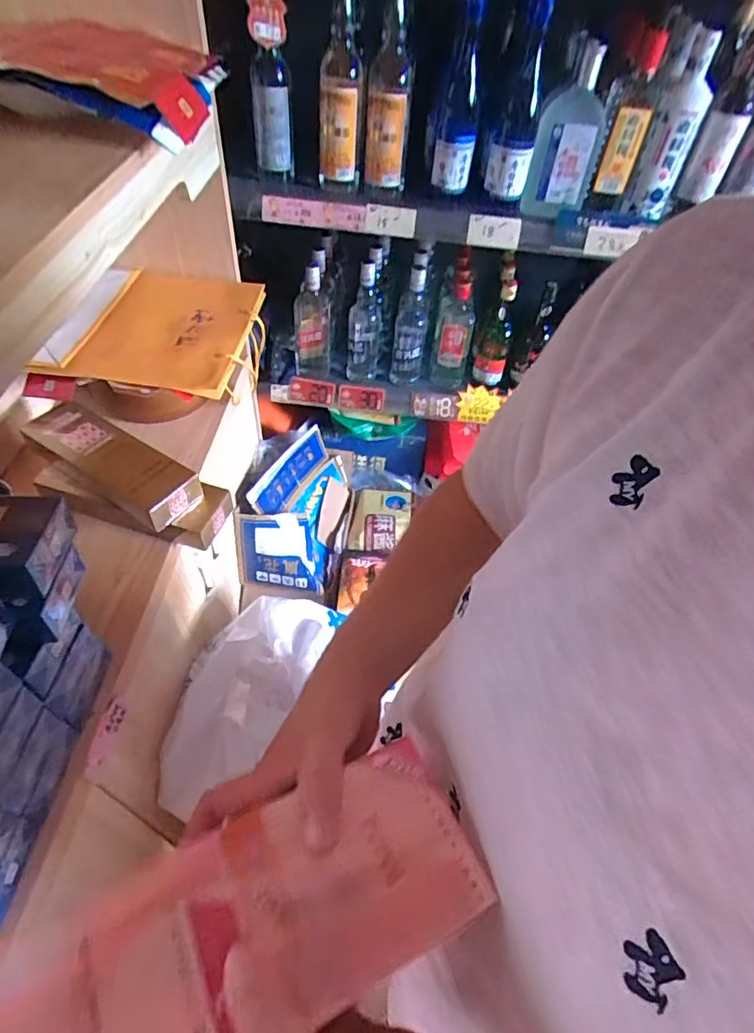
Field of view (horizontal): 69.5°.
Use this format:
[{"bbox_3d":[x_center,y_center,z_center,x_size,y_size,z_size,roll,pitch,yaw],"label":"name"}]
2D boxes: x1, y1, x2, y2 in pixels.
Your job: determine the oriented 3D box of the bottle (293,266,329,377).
[{"bbox_3d":[-0.141,-0.408,1.165,0.078,0.231,0.061,-1,50,-5],"label":"bottle"}]

